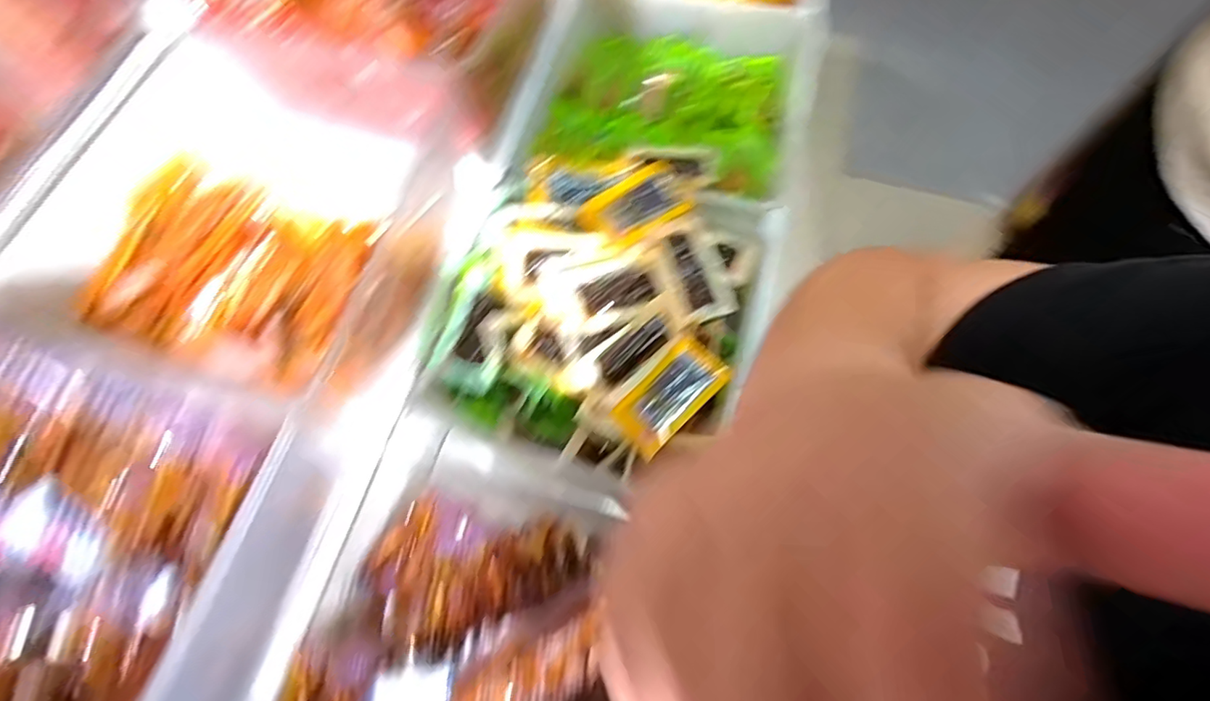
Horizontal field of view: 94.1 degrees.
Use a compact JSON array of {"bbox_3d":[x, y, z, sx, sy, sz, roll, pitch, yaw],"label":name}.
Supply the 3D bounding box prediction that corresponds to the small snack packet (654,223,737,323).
[{"bbox_3d":[0.085,-0.074,0.544,0.049,0.031,0.092,-26,69,-11],"label":"small snack packet"}]

